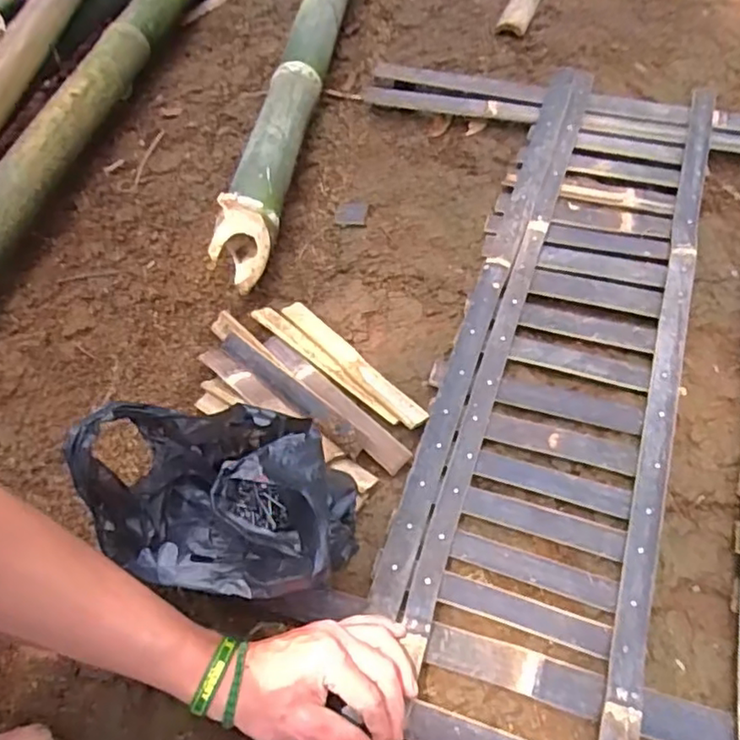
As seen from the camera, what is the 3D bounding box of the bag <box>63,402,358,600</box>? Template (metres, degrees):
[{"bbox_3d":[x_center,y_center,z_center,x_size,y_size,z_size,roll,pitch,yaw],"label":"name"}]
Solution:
[{"bbox_3d":[-0.109,0.109,0.494,0.180,0.183,0.133,3,57,10],"label":"bag"}]

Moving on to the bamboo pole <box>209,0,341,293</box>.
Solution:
[{"bbox_3d":[-0.003,-0.898,1.165,0.068,0.074,1.885,4,58,11],"label":"bamboo pole"}]

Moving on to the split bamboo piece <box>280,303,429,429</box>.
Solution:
[{"bbox_3d":[-0.021,-0.010,0.643,0.025,0.008,0.208,-32,54,-25],"label":"split bamboo piece"}]

